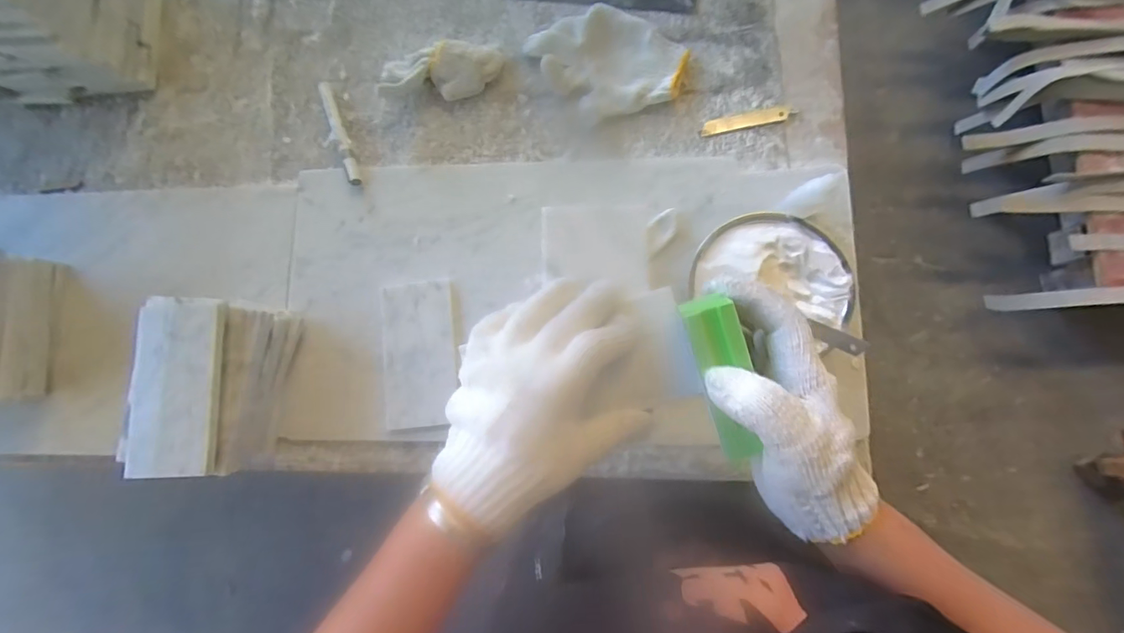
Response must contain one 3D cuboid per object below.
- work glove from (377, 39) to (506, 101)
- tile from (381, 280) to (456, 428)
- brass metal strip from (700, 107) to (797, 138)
[{"bbox_3d":[-0.133,-0.270,0.523,0.131,0.044,0.052,-4,81,3],"label":"work glove"},{"bbox_3d":[-0.147,0.038,0.489,0.073,0.009,0.147,-6,81,3],"label":"tile"},{"bbox_3d":[0.203,-0.214,0.517,0.102,0.004,0.017,-12,80,2],"label":"brass metal strip"}]

